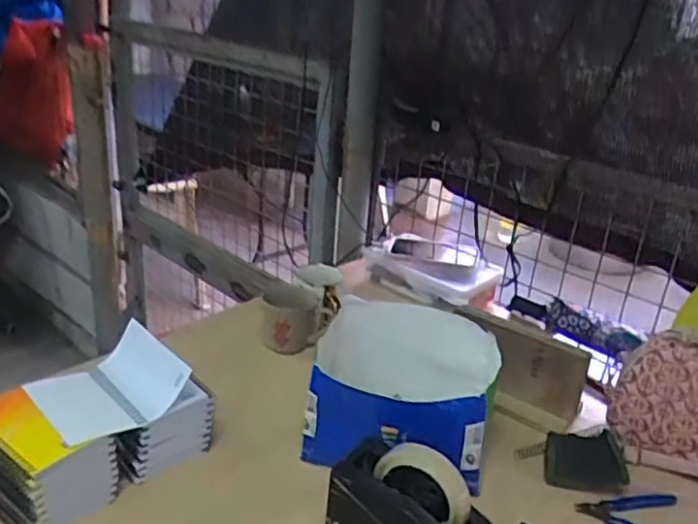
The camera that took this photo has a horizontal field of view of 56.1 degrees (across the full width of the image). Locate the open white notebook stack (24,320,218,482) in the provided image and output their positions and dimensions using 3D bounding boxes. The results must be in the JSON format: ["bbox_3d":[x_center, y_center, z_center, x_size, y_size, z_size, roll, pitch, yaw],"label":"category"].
[{"bbox_3d":[-0.263,0.164,0.749,0.138,0.122,0.161,25,31,37],"label":"open white notebook stack"}]

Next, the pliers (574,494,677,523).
[{"bbox_3d":[0.323,0.292,0.750,0.115,0.012,0.077,9,24,7],"label":"pliers"}]

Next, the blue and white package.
[{"bbox_3d":[0.064,0.163,0.818,0.226,0.129,0.212,8,24,7],"label":"blue and white package"}]

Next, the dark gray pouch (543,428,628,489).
[{"bbox_3d":[0.287,0.244,0.805,0.092,0.041,0.062,5,24,-1],"label":"dark gray pouch"}]

